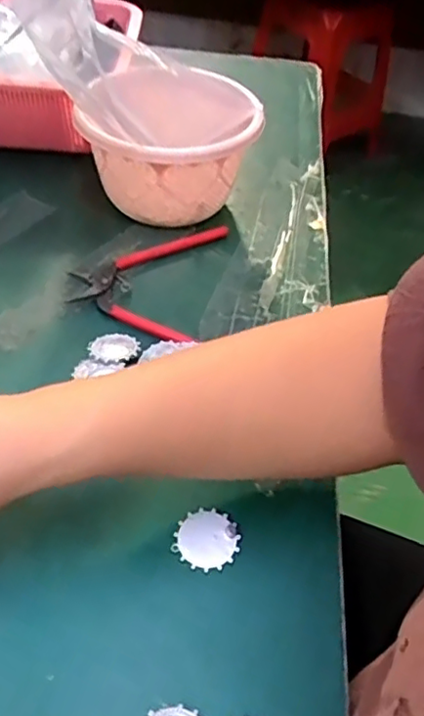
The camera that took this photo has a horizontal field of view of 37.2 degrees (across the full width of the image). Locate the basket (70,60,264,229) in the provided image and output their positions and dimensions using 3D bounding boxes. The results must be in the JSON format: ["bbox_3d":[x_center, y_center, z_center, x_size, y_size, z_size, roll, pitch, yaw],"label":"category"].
[{"bbox_3d":[-0.031,-0.175,0.538,0.132,0.098,0.142,3,46,-3],"label":"basket"}]

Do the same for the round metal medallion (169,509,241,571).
[{"bbox_3d":[-0.003,0.098,0.341,0.033,0.004,0.031,3,46,-3],"label":"round metal medallion"}]

